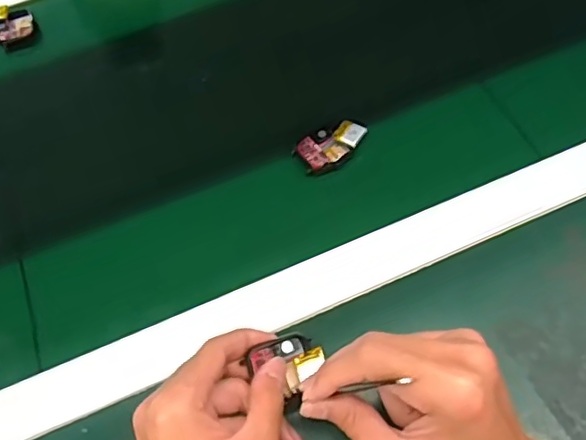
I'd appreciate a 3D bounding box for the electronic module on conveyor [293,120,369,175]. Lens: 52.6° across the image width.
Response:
[{"bbox_3d":[0.030,-0.062,0.483,0.040,0.011,0.054,37,69,22],"label":"electronic module on conveyor"}]

